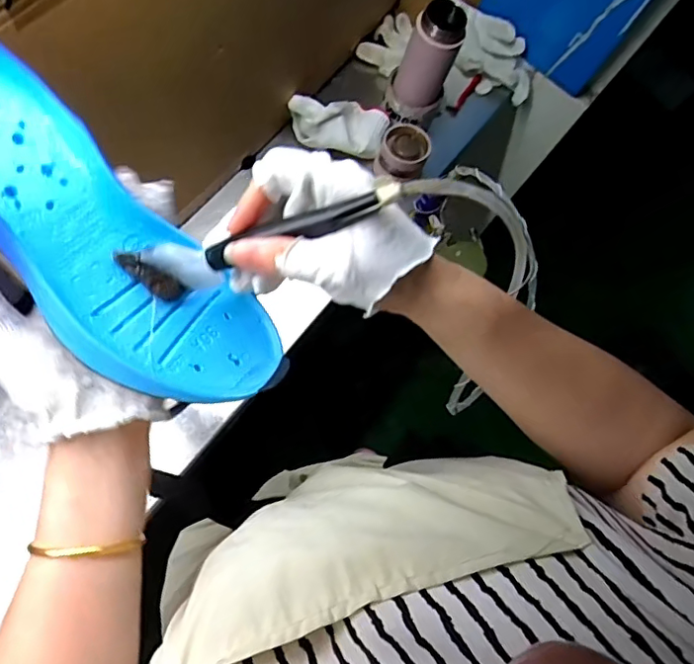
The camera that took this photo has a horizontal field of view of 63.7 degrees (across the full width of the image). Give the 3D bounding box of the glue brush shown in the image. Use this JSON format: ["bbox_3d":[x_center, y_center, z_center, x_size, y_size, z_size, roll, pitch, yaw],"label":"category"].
[{"bbox_3d":[-0.048,-0.050,0.301,0.159,0.029,0.020,-17,65,17],"label":"glue brush"}]

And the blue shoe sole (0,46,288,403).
[{"bbox_3d":[-0.138,-0.050,0.303,0.244,0.031,0.085,48,68,-15],"label":"blue shoe sole"}]

